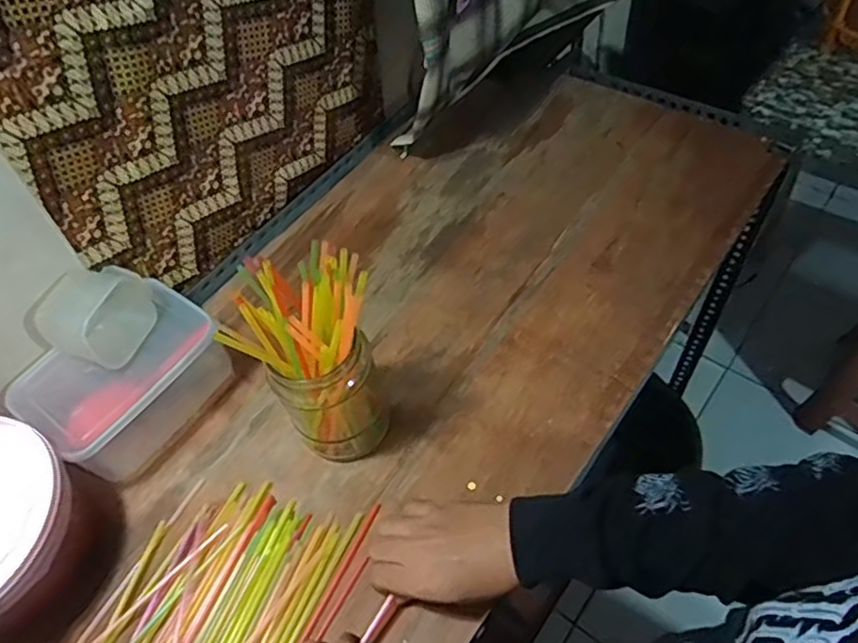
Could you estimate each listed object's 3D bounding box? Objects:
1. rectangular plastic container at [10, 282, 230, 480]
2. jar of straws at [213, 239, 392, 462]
[{"bbox_3d":[-0.320,0.064,0.693,0.109,0.100,0.188,34,65,26],"label":"rectangular plastic container"},{"bbox_3d":[-0.098,0.036,0.602,0.096,0.233,0.102,-3,55,4],"label":"jar of straws"}]

